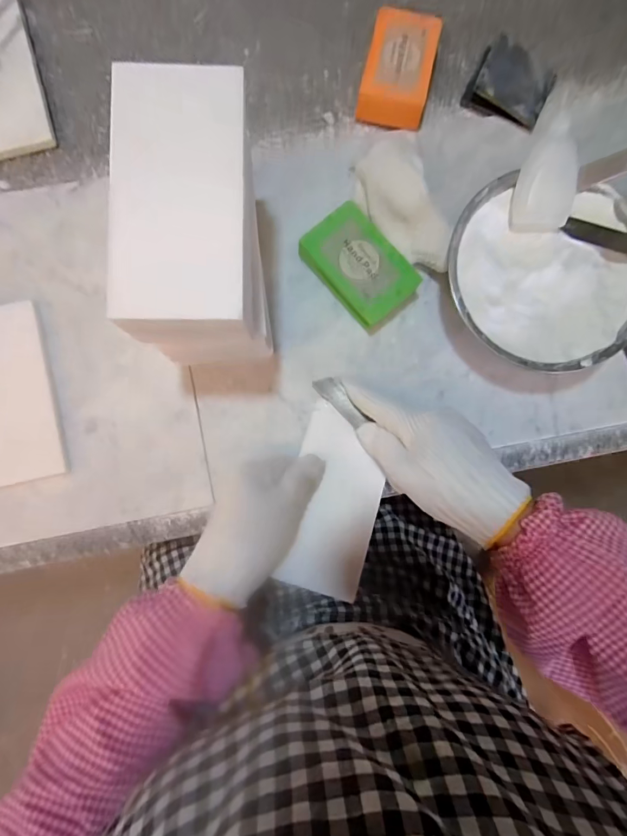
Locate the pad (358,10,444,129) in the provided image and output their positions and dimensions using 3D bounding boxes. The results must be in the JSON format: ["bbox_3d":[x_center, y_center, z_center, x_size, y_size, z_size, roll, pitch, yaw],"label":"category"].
[{"bbox_3d":[0.077,-0.313,0.385,0.058,0.032,0.097,13,83,-1],"label":"pad"}]

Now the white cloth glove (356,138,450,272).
[{"bbox_3d":[0.078,-0.181,0.369,0.059,0.047,0.115,-25,85,-5],"label":"white cloth glove"}]

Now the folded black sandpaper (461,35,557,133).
[{"bbox_3d":[0.186,-0.314,0.397,0.071,0.026,0.076,28,83,1],"label":"folded black sandpaper"}]

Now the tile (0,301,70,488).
[{"bbox_3d":[-0.252,-0.019,0.348,0.071,0.011,0.144,-13,84,-3],"label":"tile"}]

